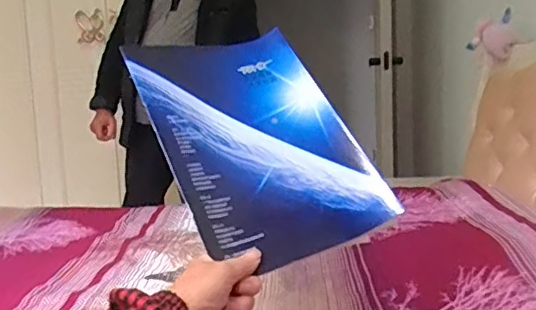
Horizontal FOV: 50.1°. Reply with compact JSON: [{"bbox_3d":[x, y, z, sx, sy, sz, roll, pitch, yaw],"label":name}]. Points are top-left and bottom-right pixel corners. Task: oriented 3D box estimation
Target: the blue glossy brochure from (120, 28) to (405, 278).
[{"bbox_3d":[-0.007,-0.018,0.618,0.214,0.283,0.035,-16,-28,-29],"label":"blue glossy brochure"}]

